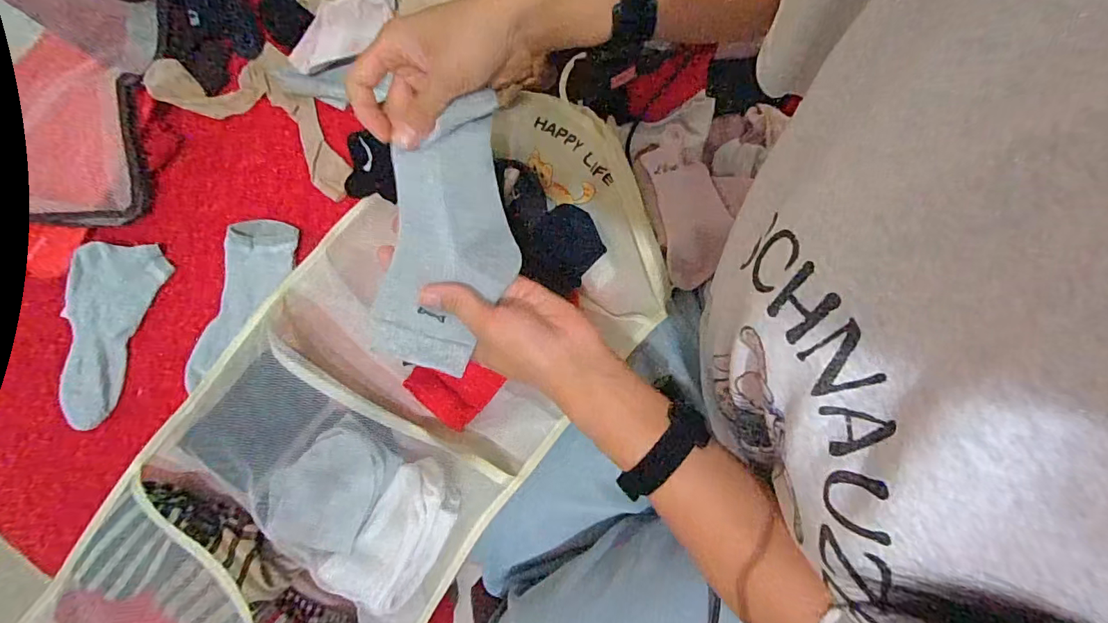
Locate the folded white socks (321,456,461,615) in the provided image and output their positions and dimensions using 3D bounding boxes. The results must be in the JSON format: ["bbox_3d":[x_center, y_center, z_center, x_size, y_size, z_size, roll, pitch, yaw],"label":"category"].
[{"bbox_3d":[-0.149,0.217,0.469,0.083,0.035,0.155,38,82,8],"label":"folded white socks"}]

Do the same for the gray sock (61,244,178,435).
[{"bbox_3d":[-0.496,0.019,0.544,0.087,0.028,0.198,15,79,4],"label":"gray sock"}]

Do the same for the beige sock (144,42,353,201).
[{"bbox_3d":[-0.334,-0.251,0.601,0.260,0.042,0.134,28,80,6],"label":"beige sock"}]

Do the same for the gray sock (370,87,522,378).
[{"bbox_3d":[-0.078,-0.059,0.385,0.094,0.039,0.198,10,86,3],"label":"gray sock"}]

